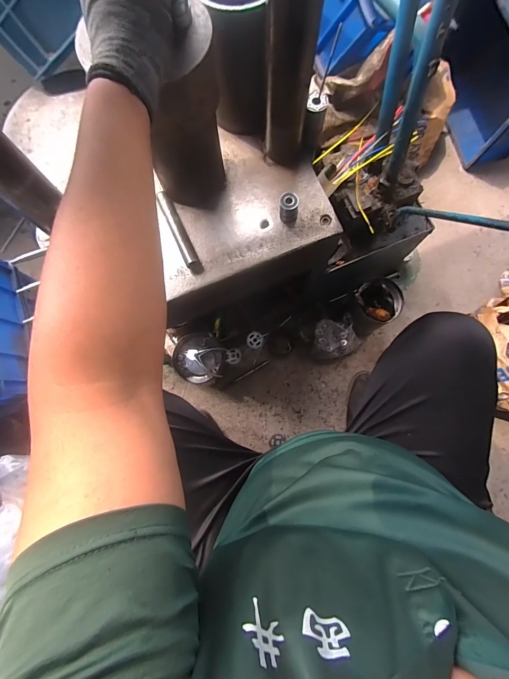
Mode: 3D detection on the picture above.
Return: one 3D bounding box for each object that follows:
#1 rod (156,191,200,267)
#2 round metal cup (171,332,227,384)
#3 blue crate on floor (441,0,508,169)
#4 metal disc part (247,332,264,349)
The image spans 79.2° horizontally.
[{"bbox_3d":[-0.128,-0.182,0.513,0.022,0.020,0.133,-25,79,-4],"label":"rod"},{"bbox_3d":[-0.139,0.045,0.783,0.133,0.047,0.129,27,80,6],"label":"round metal cup"},{"bbox_3d":[0.722,-0.794,0.927,0.147,0.318,0.411,-14,79,-2],"label":"blue crate on floor"},{"bbox_3d":[0.001,0.002,0.922,0.049,0.005,0.051,-11,79,-1],"label":"metal disc part"}]

